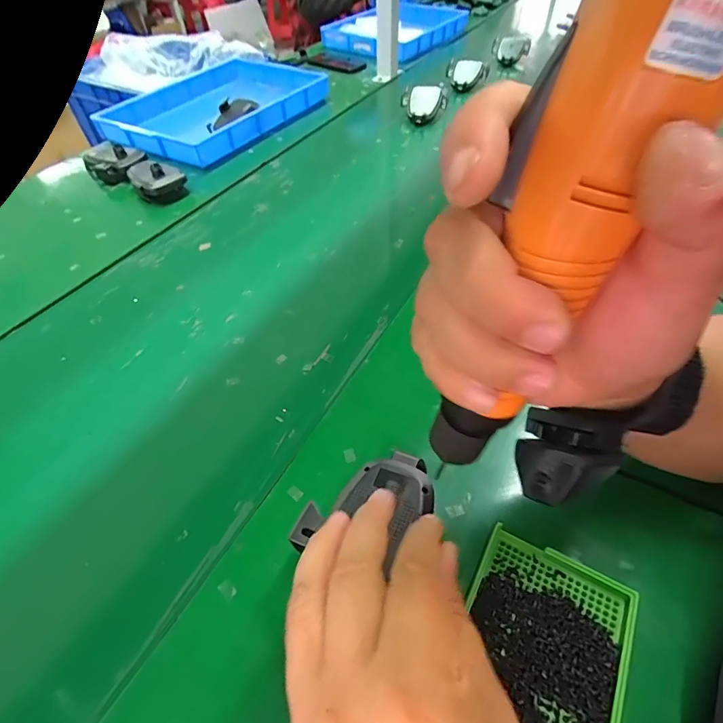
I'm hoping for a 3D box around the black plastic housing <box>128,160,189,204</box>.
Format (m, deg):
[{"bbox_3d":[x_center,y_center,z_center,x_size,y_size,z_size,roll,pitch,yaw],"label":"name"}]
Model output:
[{"bbox_3d":[-0.323,-0.284,0.661,0.082,0.052,0.039,-17,49,-13],"label":"black plastic housing"}]

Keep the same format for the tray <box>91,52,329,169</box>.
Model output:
[{"bbox_3d":[-0.285,-0.512,0.845,0.283,0.067,0.378,22,54,21],"label":"tray"}]

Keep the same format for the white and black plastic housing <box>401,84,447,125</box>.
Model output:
[{"bbox_3d":[0.122,-0.505,0.818,0.085,0.053,0.081,1,50,3],"label":"white and black plastic housing"}]

